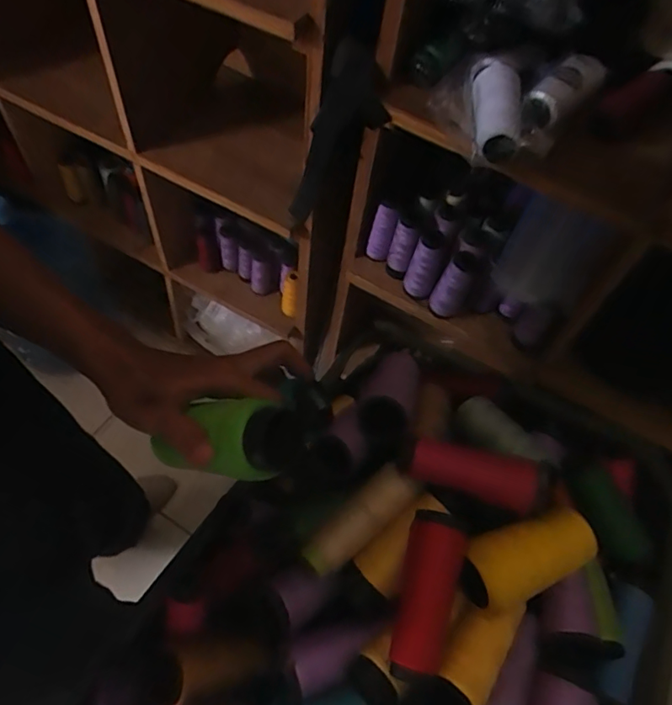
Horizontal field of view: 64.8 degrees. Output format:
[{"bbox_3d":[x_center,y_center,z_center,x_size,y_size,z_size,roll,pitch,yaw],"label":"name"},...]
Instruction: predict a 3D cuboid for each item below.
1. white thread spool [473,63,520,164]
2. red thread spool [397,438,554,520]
[{"bbox_3d":[0.163,-0.246,0.544,0.042,0.042,0.122,8,58,-1],"label":"white thread spool"},{"bbox_3d":[0.114,0.101,0.436,0.115,0.039,0.036,15,58,3],"label":"red thread spool"}]

